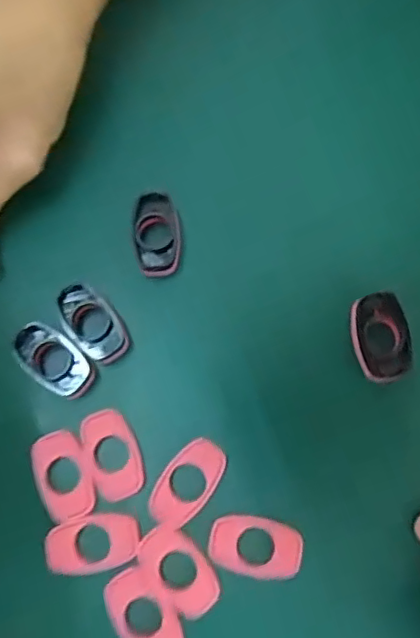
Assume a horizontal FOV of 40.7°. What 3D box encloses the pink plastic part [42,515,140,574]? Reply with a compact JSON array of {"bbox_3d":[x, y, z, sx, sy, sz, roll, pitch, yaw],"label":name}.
[{"bbox_3d":[-0.042,0.080,0.202,0.033,0.004,0.019,-6,77,0],"label":"pink plastic part"}]

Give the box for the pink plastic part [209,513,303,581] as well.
[{"bbox_3d":[0.016,0.080,0.198,0.031,0.004,0.020,6,77,2],"label":"pink plastic part"}]

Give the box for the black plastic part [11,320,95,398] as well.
[{"bbox_3d":[-0.059,0.015,0.212,0.033,0.006,0.018,38,80,9],"label":"black plastic part"}]

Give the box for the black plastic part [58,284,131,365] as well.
[{"bbox_3d":[-0.045,0.001,0.216,0.019,0.004,0.033,-38,79,-7],"label":"black plastic part"}]

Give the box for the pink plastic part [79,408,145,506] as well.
[{"bbox_3d":[-0.036,0.049,0.207,0.019,0.004,0.032,-20,77,-4],"label":"pink plastic part"}]

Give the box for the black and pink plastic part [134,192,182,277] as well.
[{"bbox_3d":[-0.021,-0.033,0.227,0.018,0.009,0.033,-6,77,0],"label":"black and pink plastic part"}]

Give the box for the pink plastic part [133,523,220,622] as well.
[{"bbox_3d":[-0.011,0.088,0.197,0.018,0.004,0.031,-42,80,-8],"label":"pink plastic part"}]

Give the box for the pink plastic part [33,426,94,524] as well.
[{"bbox_3d":[-0.054,0.057,0.206,0.020,0.004,0.031,-19,77,-3],"label":"pink plastic part"}]

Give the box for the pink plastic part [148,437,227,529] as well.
[{"bbox_3d":[-0.008,0.059,0.204,0.017,0.004,0.033,38,80,9],"label":"pink plastic part"}]

